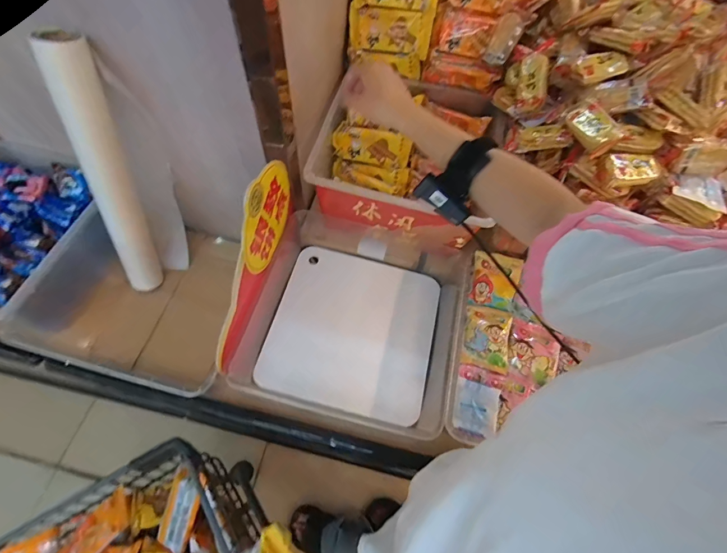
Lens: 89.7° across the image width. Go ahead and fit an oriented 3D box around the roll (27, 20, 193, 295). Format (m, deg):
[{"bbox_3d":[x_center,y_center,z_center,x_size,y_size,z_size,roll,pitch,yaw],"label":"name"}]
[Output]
[{"bbox_3d":[-0.360,-0.149,0.566,0.058,0.392,0.115,32,47,21],"label":"roll"}]

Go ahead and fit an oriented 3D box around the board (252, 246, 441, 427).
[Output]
[{"bbox_3d":[-0.016,0.081,0.609,0.263,0.020,0.264,15,62,4],"label":"board"}]

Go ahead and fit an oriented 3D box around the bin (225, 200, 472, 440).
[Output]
[{"bbox_3d":[-0.012,0.047,0.576,0.319,0.116,0.313,17,62,5],"label":"bin"}]

